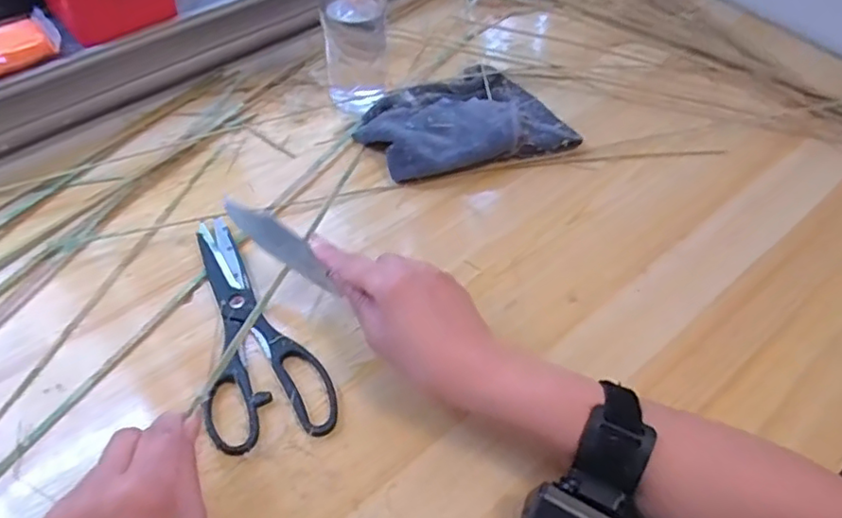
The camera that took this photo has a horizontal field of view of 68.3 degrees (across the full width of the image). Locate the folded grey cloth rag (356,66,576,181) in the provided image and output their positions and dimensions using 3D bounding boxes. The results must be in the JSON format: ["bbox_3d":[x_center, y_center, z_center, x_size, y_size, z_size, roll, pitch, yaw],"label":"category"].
[{"bbox_3d":[0.039,-0.130,0.584,0.179,0.034,0.123,-18,56,-16],"label":"folded grey cloth rag"}]

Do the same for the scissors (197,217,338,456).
[{"bbox_3d":[-0.121,0.044,0.456,0.082,0.011,0.195,-13,55,-12],"label":"scissors"}]

